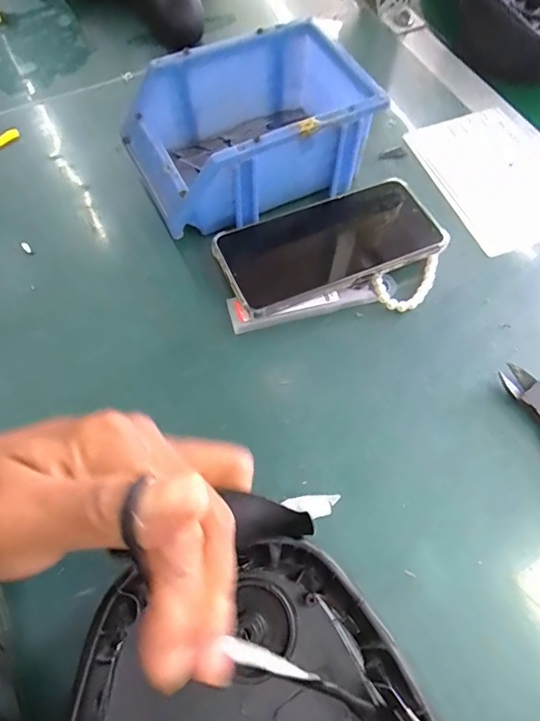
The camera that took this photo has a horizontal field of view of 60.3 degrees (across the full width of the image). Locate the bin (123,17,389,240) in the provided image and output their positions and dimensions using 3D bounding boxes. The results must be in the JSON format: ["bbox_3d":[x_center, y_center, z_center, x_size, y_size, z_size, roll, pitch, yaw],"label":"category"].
[{"bbox_3d":[-0.014,-0.181,0.370,0.183,0.076,0.122,-24,67,-13],"label":"bin"}]

